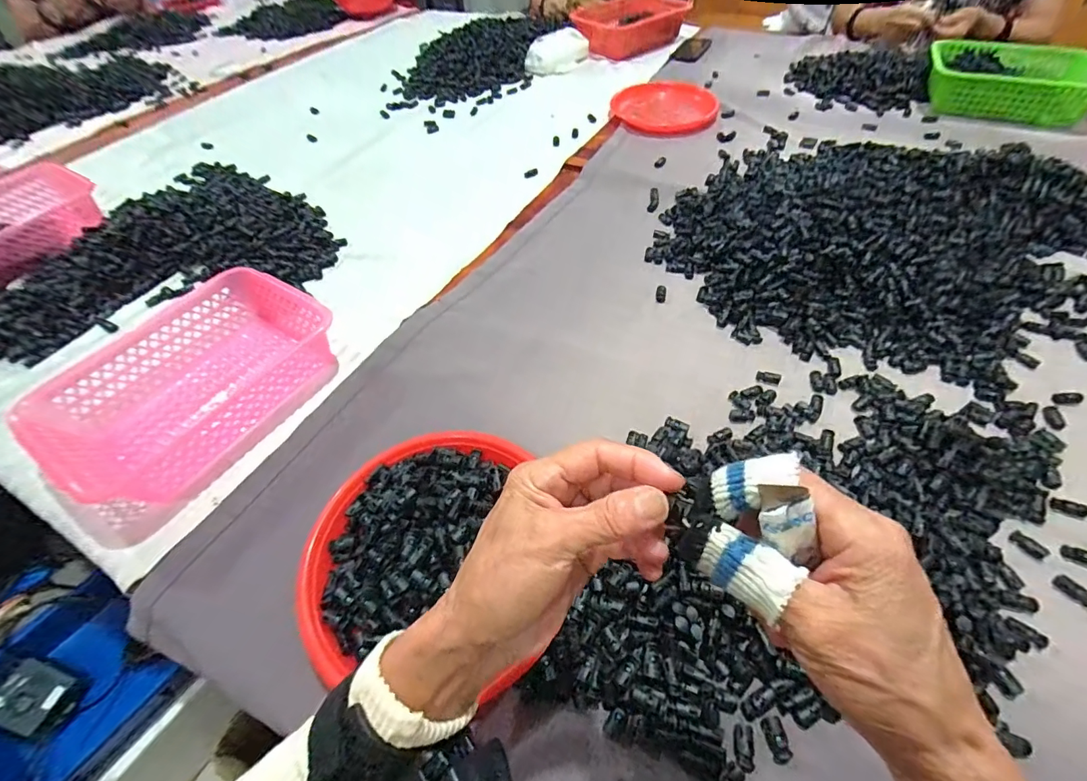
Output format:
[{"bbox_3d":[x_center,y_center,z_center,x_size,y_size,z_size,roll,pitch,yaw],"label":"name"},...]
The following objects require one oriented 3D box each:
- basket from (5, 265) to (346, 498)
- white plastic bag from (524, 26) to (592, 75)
[{"bbox_3d":[-0.423,-0.015,0.569,0.221,0.082,0.310,29,61,24],"label":"basket"},{"bbox_3d":[0.036,-0.861,1.167,0.164,0.058,0.083,-3,53,3],"label":"white plastic bag"}]

